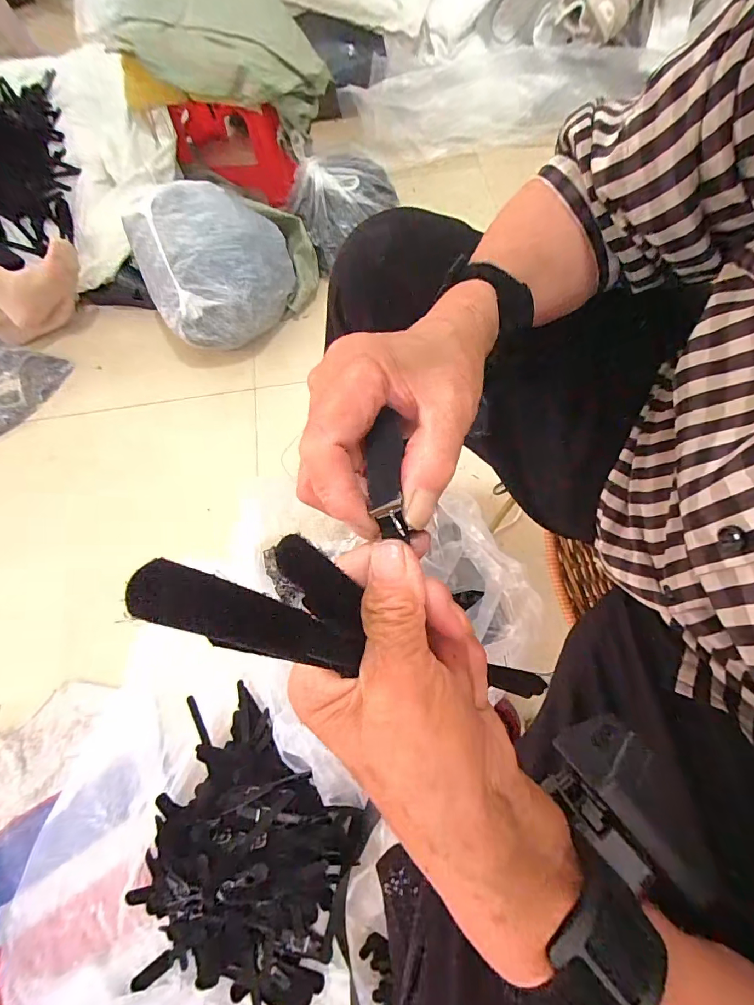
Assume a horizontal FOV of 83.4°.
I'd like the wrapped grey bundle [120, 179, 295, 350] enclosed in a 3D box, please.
[{"bbox_3d":[-0.312,-0.453,0.808,0.272,0.165,0.257,-12,67,-2],"label":"wrapped grey bundle"}]

